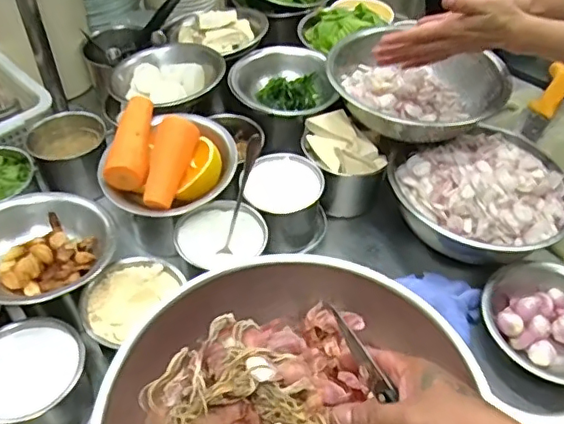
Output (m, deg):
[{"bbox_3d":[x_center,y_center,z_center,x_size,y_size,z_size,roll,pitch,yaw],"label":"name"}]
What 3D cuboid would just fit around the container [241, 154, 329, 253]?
[{"bbox_3d":[0.003,-0.009,0.695,0.095,0.087,0.096,1,47,-1],"label":"container"}]

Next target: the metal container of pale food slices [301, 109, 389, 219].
[{"bbox_3d":[0.076,-0.063,0.732,0.089,0.097,0.105,-16,50,-17],"label":"metal container of pale food slices"}]

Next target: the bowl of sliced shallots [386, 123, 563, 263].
[{"bbox_3d":[0.241,-0.025,0.683,0.205,0.109,0.193,1,47,-1],"label":"bowl of sliced shallots"}]

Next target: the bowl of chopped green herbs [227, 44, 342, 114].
[{"bbox_3d":[0.000,-0.179,0.776,0.144,0.049,0.121,-35,57,-30],"label":"bowl of chopped green herbs"}]

